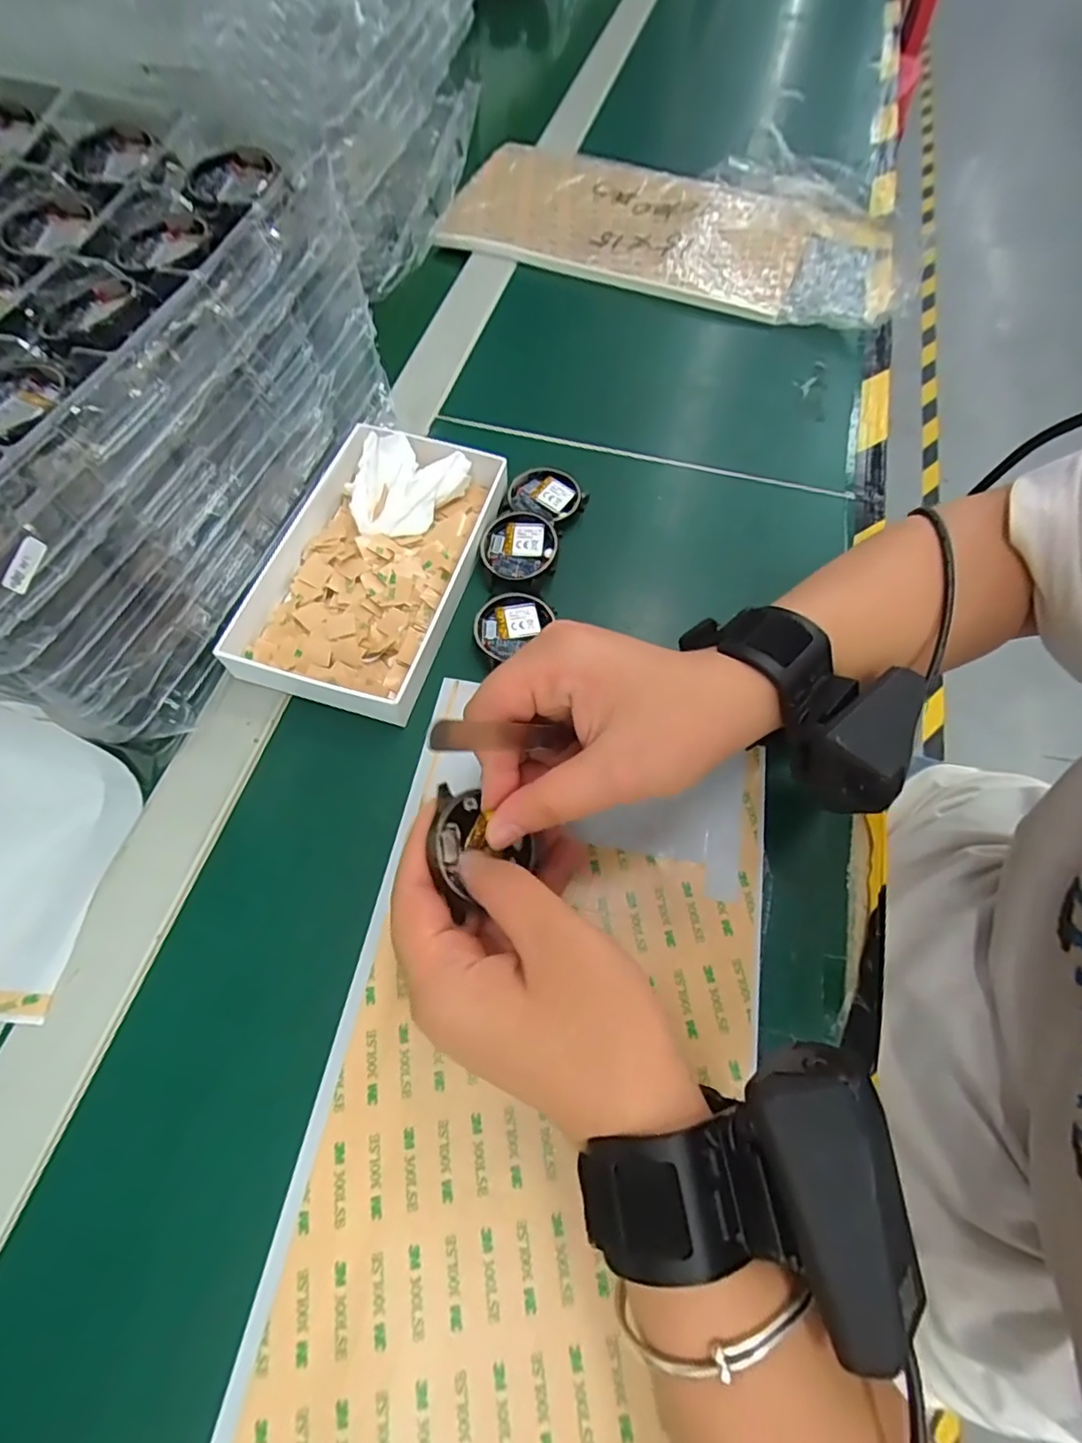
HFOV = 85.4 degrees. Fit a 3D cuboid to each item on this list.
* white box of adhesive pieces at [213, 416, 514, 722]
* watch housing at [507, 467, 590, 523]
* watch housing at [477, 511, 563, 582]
[{"bbox_3d":[-0.096,-0.091,0.329,0.108,0.028,0.172,13,65,7],"label":"white box of adhesive pieces"},{"bbox_3d":[0.004,-0.140,0.367,0.048,0.013,0.036,20,66,10],"label":"watch housing"},{"bbox_3d":[-0.013,-0.102,0.340,0.044,0.011,0.039,16,65,9],"label":"watch housing"}]

